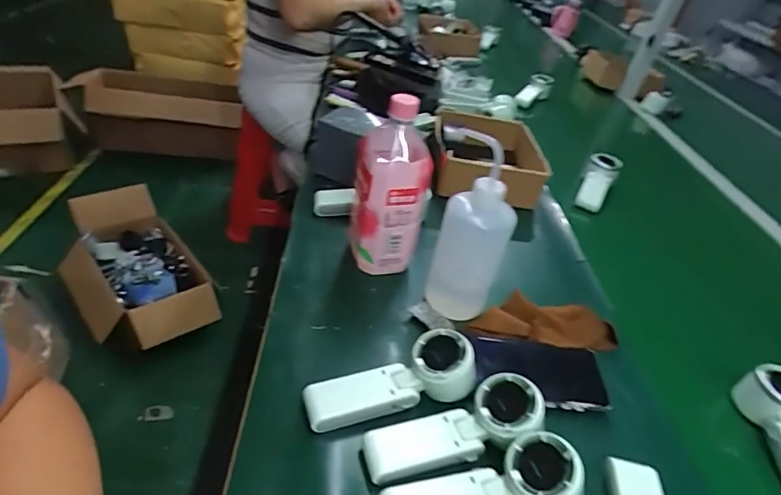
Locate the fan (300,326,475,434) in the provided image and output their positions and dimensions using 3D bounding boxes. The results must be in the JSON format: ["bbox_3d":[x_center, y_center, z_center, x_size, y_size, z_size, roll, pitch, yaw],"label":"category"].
[{"bbox_3d":[0.002,0.126,0.448,0.165,0.054,0.056,-7,41,-18],"label":"fan"}]

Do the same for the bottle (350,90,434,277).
[{"bbox_3d":[0.001,-0.069,0.571,0.086,0.214,0.085,8,39,-1],"label":"bottle"}]

